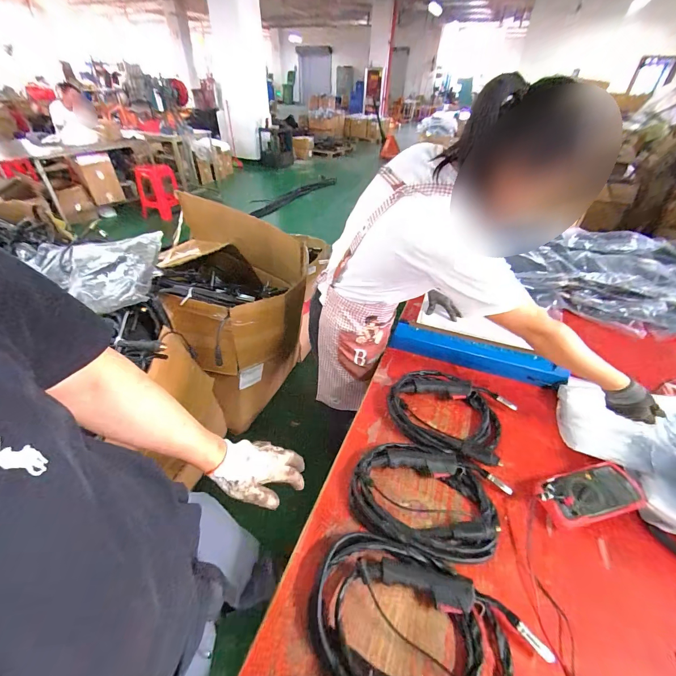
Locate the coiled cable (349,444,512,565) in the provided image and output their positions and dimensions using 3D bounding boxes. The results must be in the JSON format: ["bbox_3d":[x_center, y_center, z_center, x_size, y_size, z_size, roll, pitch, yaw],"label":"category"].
[{"bbox_3d":[0.185,0.331,0.674,0.306,0.045,0.219,14,40,14],"label":"coiled cable"}]

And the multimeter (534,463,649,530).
[{"bbox_3d":[0.519,0.329,0.671,0.206,0.050,0.098,-5,39,-9],"label":"multimeter"}]

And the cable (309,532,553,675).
[{"bbox_3d":[0.130,0.466,0.510,0.364,0.044,0.216,14,40,14],"label":"cable"}]

